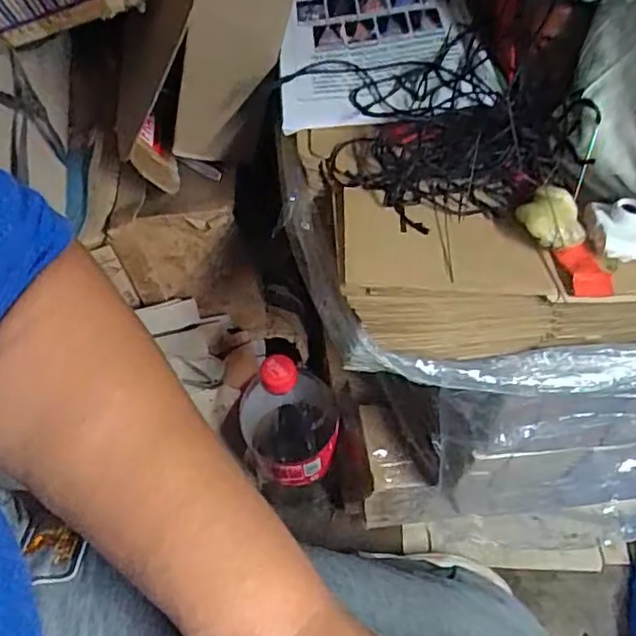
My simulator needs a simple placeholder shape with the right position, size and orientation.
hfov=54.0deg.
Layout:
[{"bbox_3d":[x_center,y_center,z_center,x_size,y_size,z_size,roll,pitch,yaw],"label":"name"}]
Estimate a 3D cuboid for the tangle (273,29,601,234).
[{"bbox_3d":[0.079,-0.140,0.435,0.162,0.046,0.179,-20,54,-15],"label":"tangle"}]

